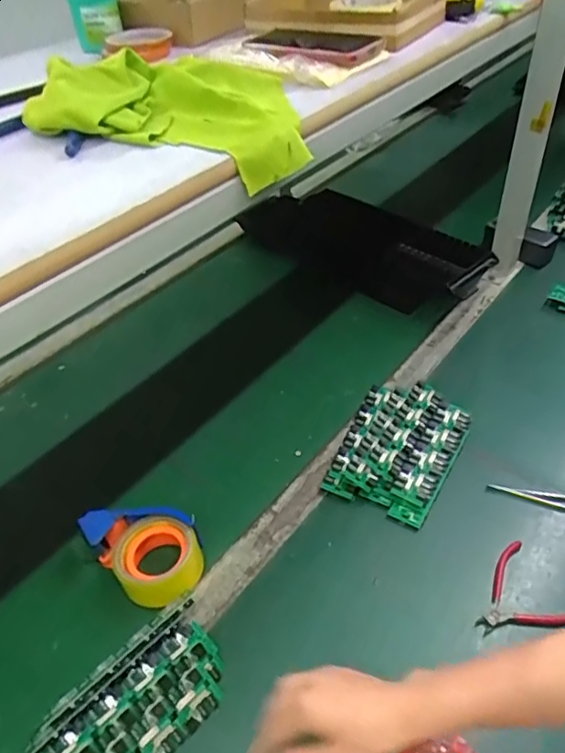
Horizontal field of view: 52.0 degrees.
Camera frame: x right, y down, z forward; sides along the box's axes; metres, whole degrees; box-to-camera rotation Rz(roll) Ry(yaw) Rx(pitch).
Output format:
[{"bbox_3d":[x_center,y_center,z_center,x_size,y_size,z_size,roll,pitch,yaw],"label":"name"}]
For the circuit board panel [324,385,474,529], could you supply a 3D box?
[{"bbox_3d":[0.158,0.091,0.785,0.144,0.037,0.202,18,47,23],"label":"circuit board panel"}]

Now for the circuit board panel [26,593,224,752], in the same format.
[{"bbox_3d":[-0.148,0.328,0.562,0.201,0.040,0.105,-35,50,-29],"label":"circuit board panel"}]

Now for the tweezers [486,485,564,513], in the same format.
[{"bbox_3d":[0.322,0.152,0.718,0.128,0.006,0.026,12,45,17],"label":"tweezers"}]

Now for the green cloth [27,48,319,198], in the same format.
[{"bbox_3d":[-0.086,-0.247,0.530,0.237,0.065,0.178,8,44,13],"label":"green cloth"}]

